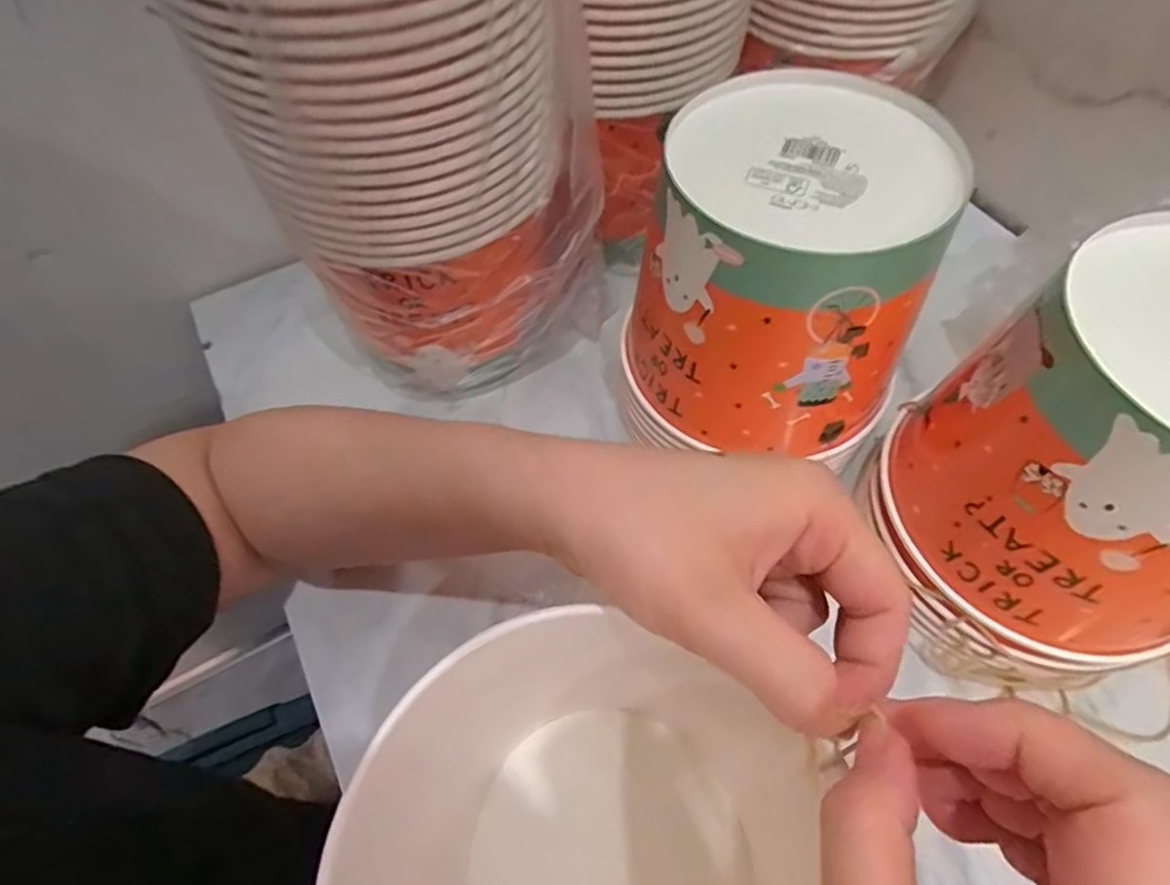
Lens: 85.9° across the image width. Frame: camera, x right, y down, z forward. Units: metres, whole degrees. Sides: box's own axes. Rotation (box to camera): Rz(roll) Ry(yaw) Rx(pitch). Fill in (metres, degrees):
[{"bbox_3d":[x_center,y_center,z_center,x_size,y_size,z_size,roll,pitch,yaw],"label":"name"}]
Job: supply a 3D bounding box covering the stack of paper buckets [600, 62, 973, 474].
[{"bbox_3d":[0.103,-0.081,0.326,0.144,0.138,0.147,32,66,19],"label":"stack of paper buckets"}]

